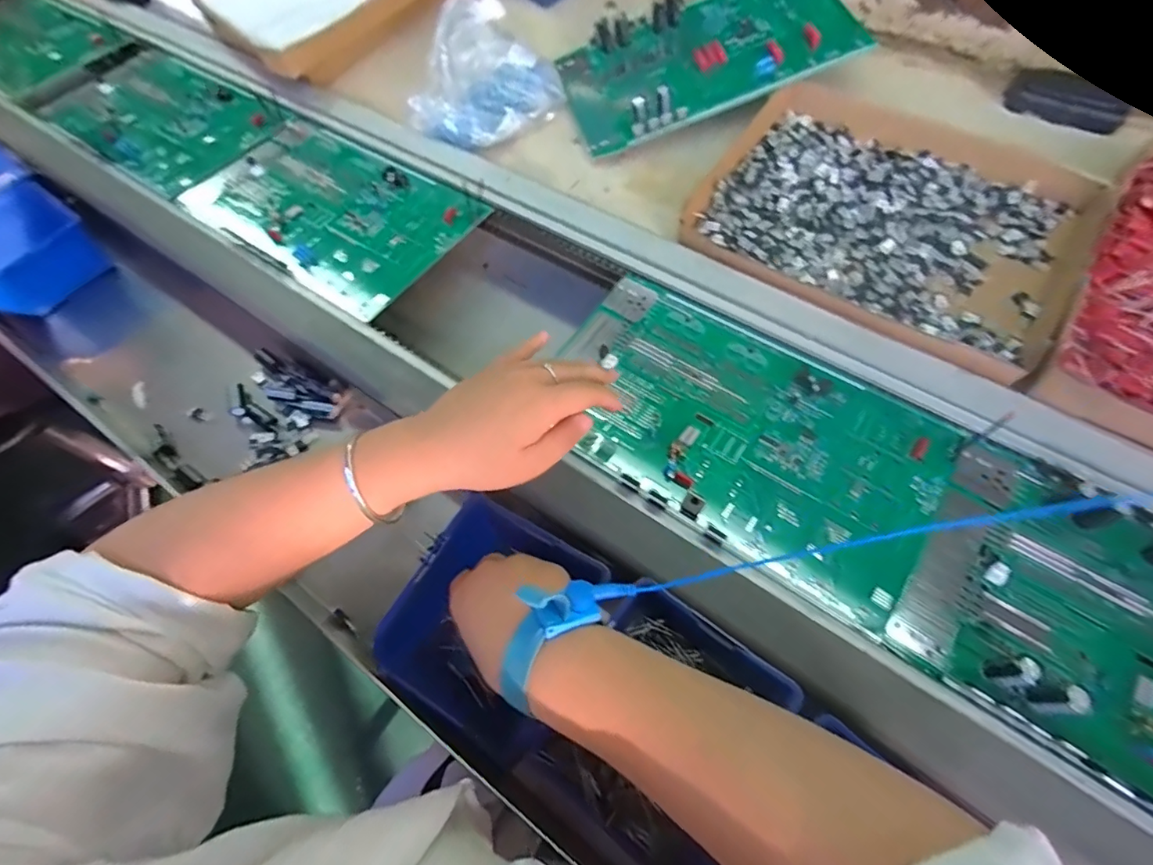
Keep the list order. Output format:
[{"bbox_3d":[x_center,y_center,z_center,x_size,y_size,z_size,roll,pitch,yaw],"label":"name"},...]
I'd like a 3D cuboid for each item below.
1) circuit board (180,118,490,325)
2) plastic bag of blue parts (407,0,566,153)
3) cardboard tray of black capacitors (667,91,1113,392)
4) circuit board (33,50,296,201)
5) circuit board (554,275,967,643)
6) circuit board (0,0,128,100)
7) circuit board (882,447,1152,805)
[{"bbox_3d":[-0.271,-0.246,0.552,0.318,0.017,0.178,33,68,20],"label":"circuit board"},{"bbox_3d":[-0.097,-0.392,0.561,0.112,0.089,0.151,33,67,19],"label":"plastic bag of blue parts"},{"bbox_3d":[0.286,-0.205,0.476,0.314,0.033,0.251,32,67,19],"label":"cardboard tray of black capacitors"},{"bbox_3d":[-0.539,-0.410,0.647,0.328,0.020,0.170,32,67,19],"label":"circuit board"},{"bbox_3d":[0.122,-0.005,0.407,0.304,0.016,0.178,31,67,19],"label":"circuit board"},{"bbox_3d":[-0.861,-0.604,0.788,0.345,0.030,0.163,31,75,19],"label":"circuit board"},{"bbox_3d":[0.368,0.141,0.301,0.298,0.034,0.174,31,67,19],"label":"circuit board"}]

